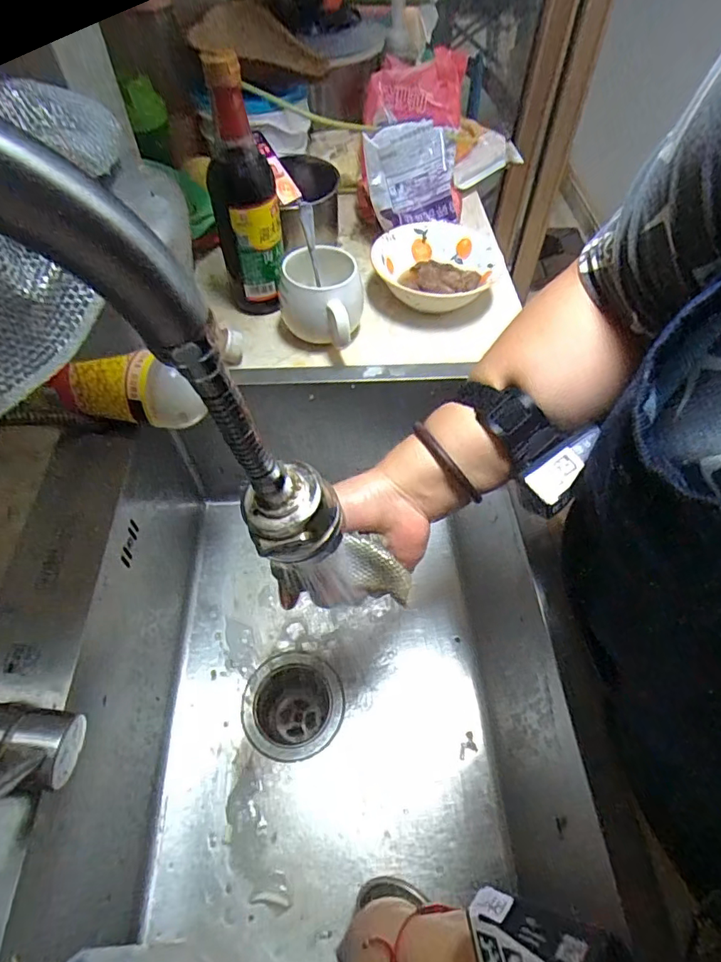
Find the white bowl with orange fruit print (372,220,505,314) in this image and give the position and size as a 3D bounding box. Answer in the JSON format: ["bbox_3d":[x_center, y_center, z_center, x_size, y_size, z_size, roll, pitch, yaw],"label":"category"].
[{"bbox_3d":[0.093,-0.260,0.615,0.145,0.047,0.136,0,54,0],"label":"white bowl with orange fruit print"}]

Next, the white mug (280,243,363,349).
[{"bbox_3d":[-0.041,-0.190,0.554,0.090,0.082,0.106,-7,54,-5],"label":"white mug"}]

